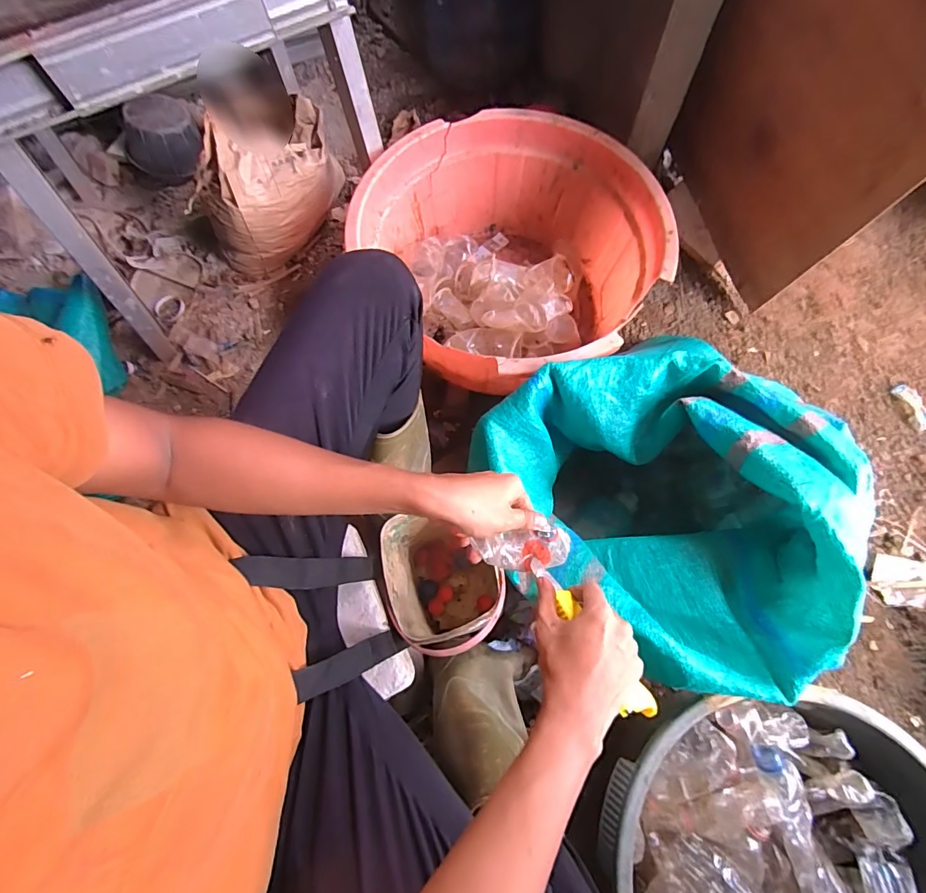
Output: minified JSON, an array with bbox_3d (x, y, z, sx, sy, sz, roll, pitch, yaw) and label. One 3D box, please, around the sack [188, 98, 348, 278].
[{"bbox_3d":[-0.375,-0.517,0.912,0.319,0.252,0.146,-35,74,-8],"label":"sack"}]

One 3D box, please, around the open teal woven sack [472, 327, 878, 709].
[{"bbox_3d":[0.242,0.070,0.657,0.451,0.307,0.397,30,76,11],"label":"open teal woven sack"}]

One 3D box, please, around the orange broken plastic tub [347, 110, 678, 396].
[{"bbox_3d":[0.102,-0.348,0.857,0.463,0.255,0.510,-29,74,-7],"label":"orange broken plastic tub"}]

